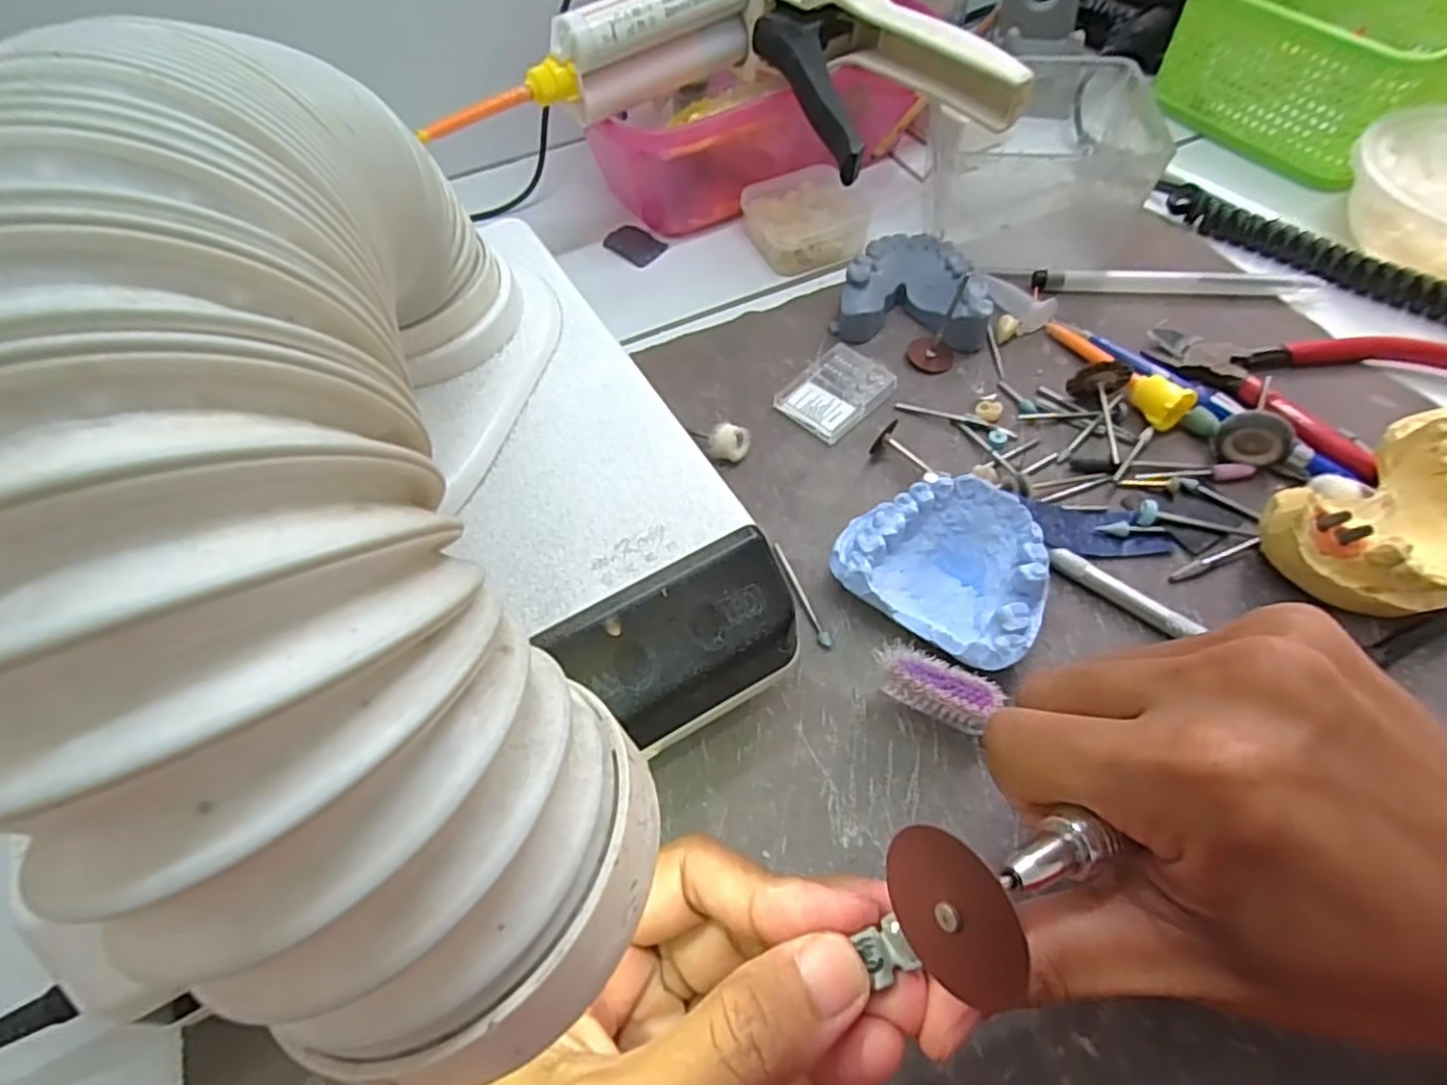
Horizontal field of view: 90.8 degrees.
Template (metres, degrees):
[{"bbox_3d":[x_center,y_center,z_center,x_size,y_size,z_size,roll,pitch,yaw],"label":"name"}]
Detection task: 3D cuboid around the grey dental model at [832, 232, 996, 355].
[{"bbox_3d":[0.090,-0.115,0.330,0.065,0.025,0.056,13,59,12],"label":"grey dental model"}]

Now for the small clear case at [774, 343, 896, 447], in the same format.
[{"bbox_3d":[0.049,-0.066,0.313,0.036,0.006,0.046,38,67,25],"label":"small clear case"}]

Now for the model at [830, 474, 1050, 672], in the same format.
[{"bbox_3d":[0.079,0.009,0.248,0.067,0.029,0.056,34,65,23],"label":"model"}]

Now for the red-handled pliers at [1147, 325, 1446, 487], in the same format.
[{"bbox_3d":[0.254,-0.079,0.302,0.106,0.016,0.100,-28,59,-13],"label":"red-handled pliers"}]

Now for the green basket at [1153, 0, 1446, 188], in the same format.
[{"bbox_3d":[0.339,-0.272,0.394,0.135,0.063,0.133,-28,60,-14],"label":"green basket"}]

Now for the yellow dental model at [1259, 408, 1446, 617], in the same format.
[{"bbox_3d":[0.225,-0.004,0.241,0.067,0.040,0.052,-25,59,-12],"label":"yellow dental model"}]

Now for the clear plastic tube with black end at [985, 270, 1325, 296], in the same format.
[{"bbox_3d":[0.203,-0.124,0.338,0.141,0.010,0.012,6,58,8],"label":"clear plastic tube with black end"}]

